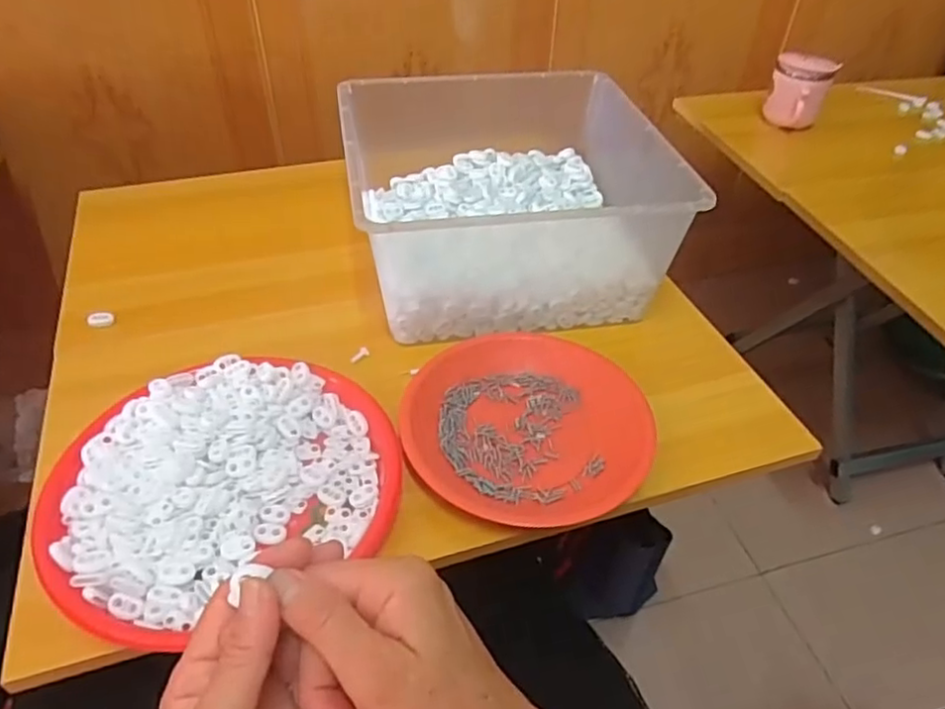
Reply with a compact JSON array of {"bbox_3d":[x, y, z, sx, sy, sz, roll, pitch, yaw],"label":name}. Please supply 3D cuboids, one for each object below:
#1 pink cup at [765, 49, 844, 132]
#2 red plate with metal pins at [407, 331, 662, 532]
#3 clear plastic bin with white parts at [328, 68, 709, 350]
[{"bbox_3d":[0.466,-0.375,0.955,0.081,0.086,0.070,20,45,19],"label":"pink cup"},{"bbox_3d":[0.044,0.055,0.543,0.193,0.031,0.174,3,42,1],"label":"red plate with metal pins"},{"bbox_3d":[0.028,-0.154,0.662,0.290,0.136,0.276,-8,43,-10],"label":"clear plastic bin with white parts"}]

